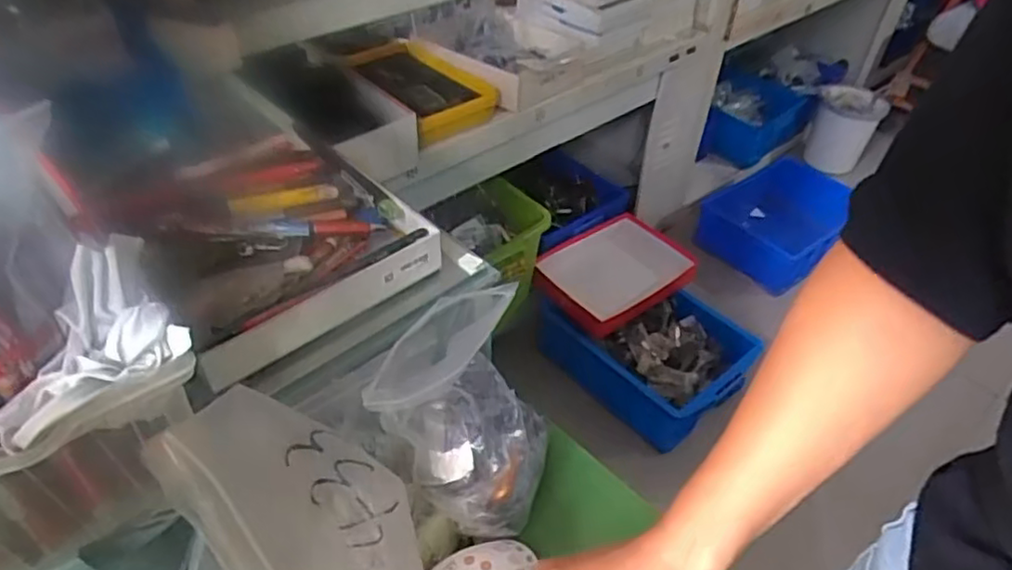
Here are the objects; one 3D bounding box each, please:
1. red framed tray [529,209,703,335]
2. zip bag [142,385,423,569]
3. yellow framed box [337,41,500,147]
[{"bbox_3d":[0.260,-0.032,1.530,0.382,0.063,0.249,-28,51,-29],"label":"red framed tray"},{"bbox_3d":[-0.085,0.138,0.333,0.089,0.034,0.198,-35,97,-34],"label":"zip bag"},{"bbox_3d":[-0.180,-0.365,1.210,0.202,0.065,0.336,-28,51,-29],"label":"yellow framed box"}]

